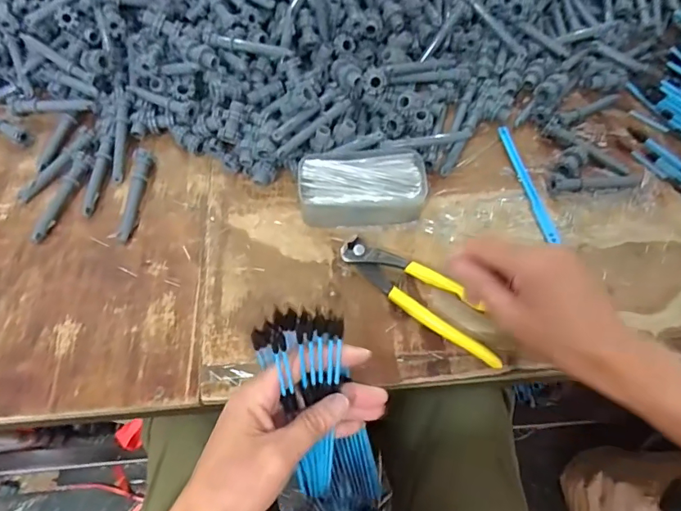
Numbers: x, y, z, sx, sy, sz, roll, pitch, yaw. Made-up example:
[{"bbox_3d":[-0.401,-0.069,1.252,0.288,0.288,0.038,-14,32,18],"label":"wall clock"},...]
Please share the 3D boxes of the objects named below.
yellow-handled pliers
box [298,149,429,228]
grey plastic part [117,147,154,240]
[{"bbox_3d":[0.073,0.033,0.404,0.160,0.012,0.045,35,69,15],"label":"yellow-handled pliers"},{"bbox_3d":[0.021,-0.064,0.442,0.117,0.032,0.068,-7,65,-3],"label":"box"},{"bbox_3d":[-0.197,-0.059,0.444,0.014,0.016,0.097,3,64,2],"label":"grey plastic part"}]

